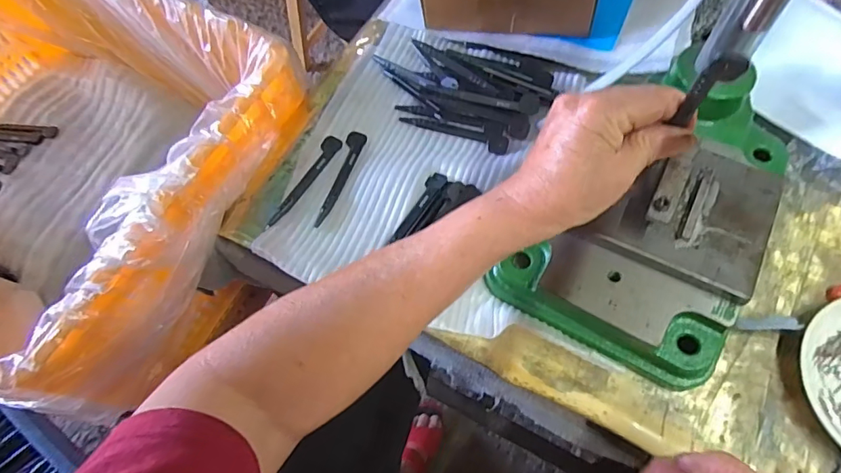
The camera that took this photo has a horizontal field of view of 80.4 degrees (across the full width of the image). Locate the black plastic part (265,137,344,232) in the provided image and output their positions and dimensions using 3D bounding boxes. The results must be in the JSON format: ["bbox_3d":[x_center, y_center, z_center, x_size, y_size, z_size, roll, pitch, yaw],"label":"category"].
[{"bbox_3d":[-0.097,-0.047,0.421,0.016,0.006,0.100,22,68,13],"label":"black plastic part"}]

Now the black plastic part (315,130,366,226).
[{"bbox_3d":[-0.069,-0.051,0.422,0.016,0.004,0.097,15,66,10],"label":"black plastic part"}]

